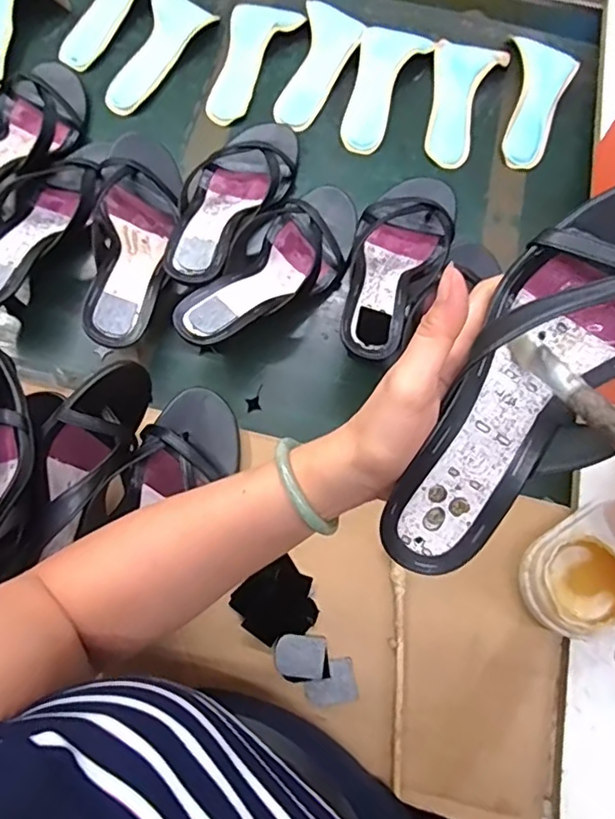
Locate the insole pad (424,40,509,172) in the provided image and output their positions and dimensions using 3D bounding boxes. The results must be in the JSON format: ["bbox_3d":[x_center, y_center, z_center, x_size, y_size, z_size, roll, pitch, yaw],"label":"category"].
[{"bbox_3d":[0.174,-0.351,0.656,0.078,0.018,0.173,15,72,3],"label":"insole pad"}]

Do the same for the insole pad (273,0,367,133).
[{"bbox_3d":[0.014,-0.392,0.660,0.070,0.016,0.170,15,72,3],"label":"insole pad"}]

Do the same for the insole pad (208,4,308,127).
[{"bbox_3d":[-0.065,-0.402,0.664,0.079,0.015,0.172,15,72,3],"label":"insole pad"}]

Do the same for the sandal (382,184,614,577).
[{"bbox_3d":[0.123,-0.015,0.287,0.095,0.055,0.236,40,96,13],"label":"sandal"}]

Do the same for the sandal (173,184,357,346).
[{"bbox_3d":[-0.030,-0.137,0.559,0.094,0.075,0.233,34,74,11],"label":"sandal"}]

